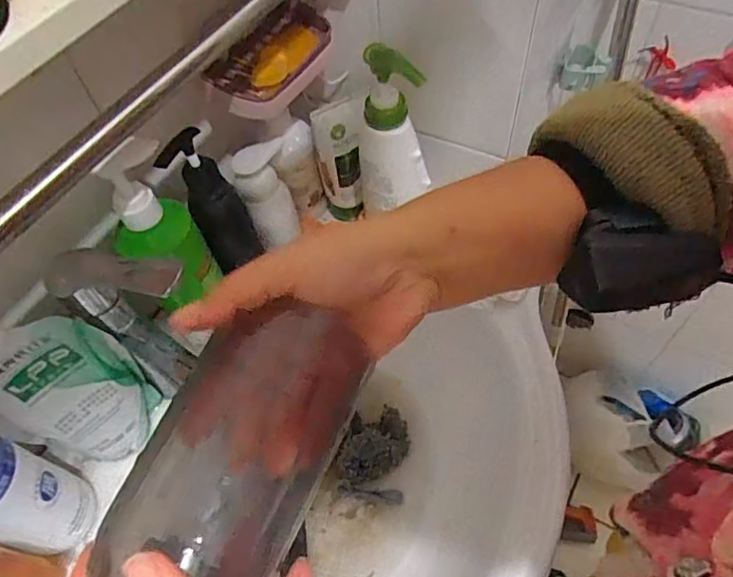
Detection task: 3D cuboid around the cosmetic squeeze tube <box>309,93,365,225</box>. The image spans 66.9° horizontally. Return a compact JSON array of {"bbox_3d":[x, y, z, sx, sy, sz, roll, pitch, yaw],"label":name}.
[{"bbox_3d":[-0.025,-0.130,0.579,0.049,0.142,0.026,-1,57,4],"label":"cosmetic squeeze tube"}]

